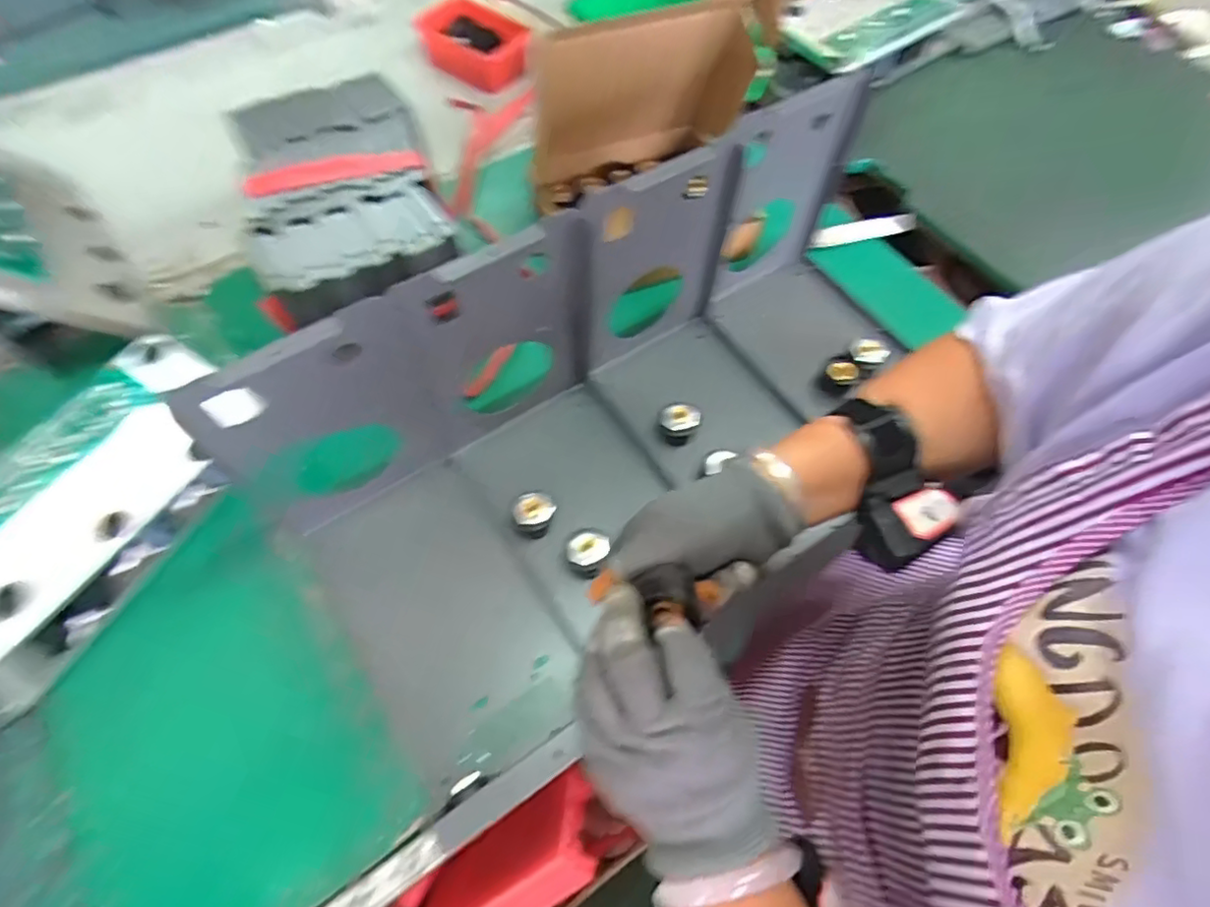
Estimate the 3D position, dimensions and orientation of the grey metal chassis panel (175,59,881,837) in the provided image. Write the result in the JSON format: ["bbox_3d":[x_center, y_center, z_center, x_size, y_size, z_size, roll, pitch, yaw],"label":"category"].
[{"bbox_3d":[0.040,-0.041,0.503,0.616,0.233,0.288,-35,68,-18],"label":"grey metal chassis panel"}]

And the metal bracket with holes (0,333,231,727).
[{"bbox_3d":[-0.428,0.039,0.510,0.131,0.091,0.284,28,65,13],"label":"metal bracket with holes"}]

